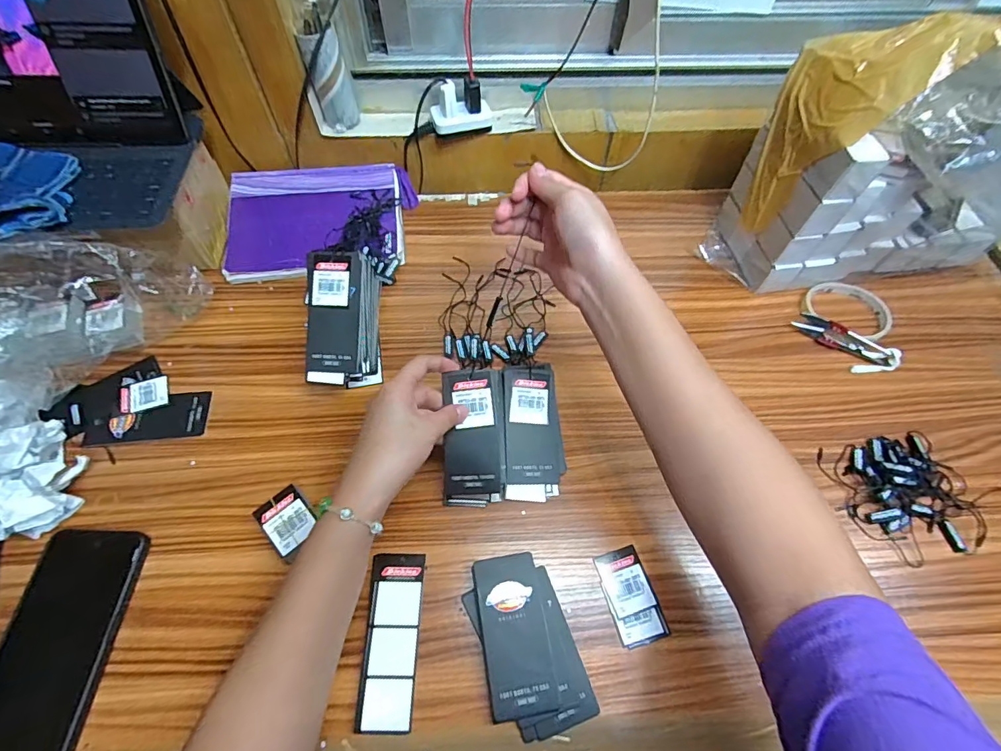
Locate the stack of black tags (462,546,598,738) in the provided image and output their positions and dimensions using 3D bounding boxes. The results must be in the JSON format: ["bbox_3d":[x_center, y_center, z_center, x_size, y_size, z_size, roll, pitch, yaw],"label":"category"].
[{"bbox_3d":[0.019,0.205,0.361,0.072,0.018,0.124,-15,62,-10],"label":"stack of black tags"}]

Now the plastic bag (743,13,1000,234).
[{"bbox_3d":[0.403,-0.228,0.407,0.319,0.175,0.161,-11,62,17],"label":"plastic bag"}]

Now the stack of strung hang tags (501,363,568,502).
[{"bbox_3d":[0.031,0.051,0.441,0.054,0.026,0.127,-1,60,-2],"label":"stack of strung hang tags"}]

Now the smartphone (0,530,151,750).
[{"bbox_3d":[-0.332,0.205,0.347,0.078,0.012,0.170,2,63,-3],"label":"smartphone"}]

